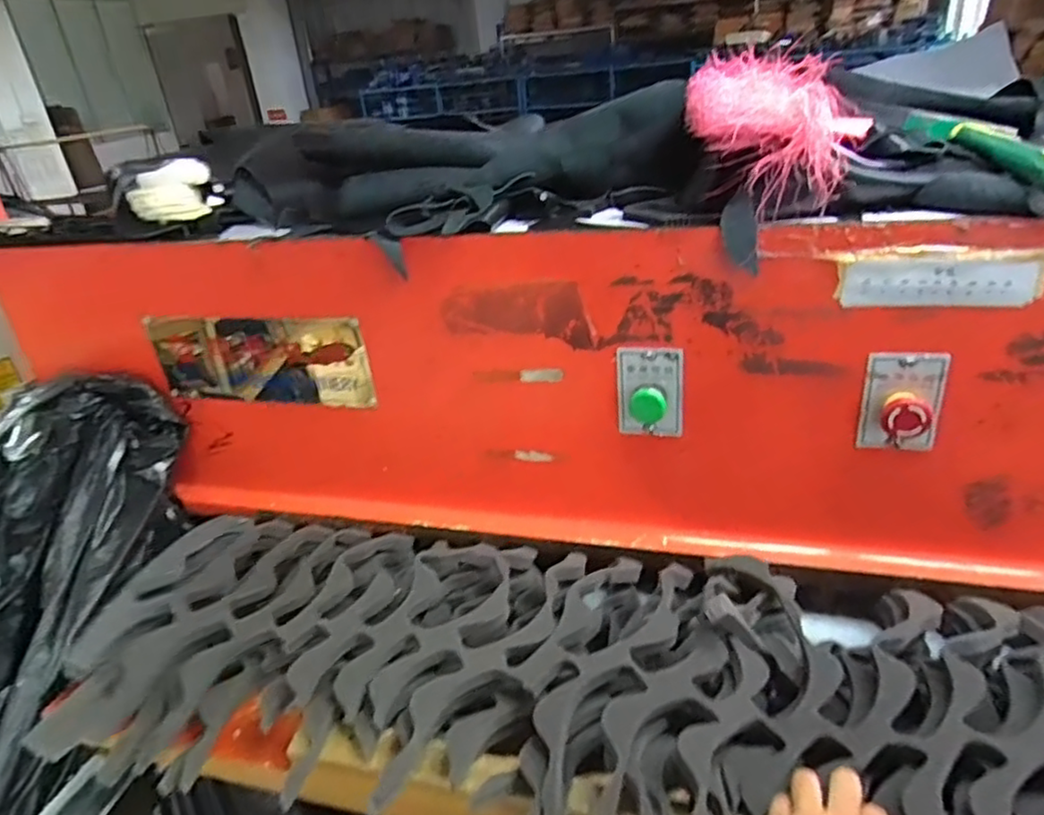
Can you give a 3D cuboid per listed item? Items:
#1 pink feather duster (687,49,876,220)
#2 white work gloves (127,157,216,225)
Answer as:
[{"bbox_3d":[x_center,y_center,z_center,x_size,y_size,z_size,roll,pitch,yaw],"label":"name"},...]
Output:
[{"bbox_3d":[0.189,-0.216,0.512,0.122,0.095,0.096,6,27,12],"label":"pink feather duster"},{"bbox_3d":[-0.386,-0.238,0.737,0.086,0.057,0.057,-13,29,-24],"label":"white work gloves"}]

